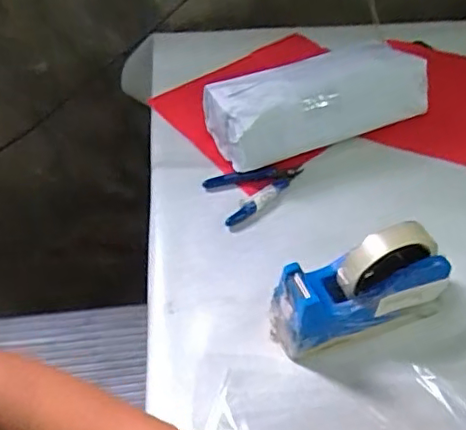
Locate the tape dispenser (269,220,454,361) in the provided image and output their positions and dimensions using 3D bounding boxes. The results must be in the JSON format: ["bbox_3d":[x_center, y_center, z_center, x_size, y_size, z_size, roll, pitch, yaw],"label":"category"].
[{"bbox_3d":[0.116,0.060,0.528,0.159,0.112,0.052,-16,52,-12],"label":"tape dispenser"}]

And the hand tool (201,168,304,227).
[{"bbox_3d":[0.030,-0.033,0.674,0.111,0.007,0.072,-21,53,-15],"label":"hand tool"}]

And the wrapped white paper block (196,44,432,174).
[{"bbox_3d":[0.102,-0.137,0.700,0.262,0.095,0.081,-16,52,-11],"label":"wrapped white paper block"}]

